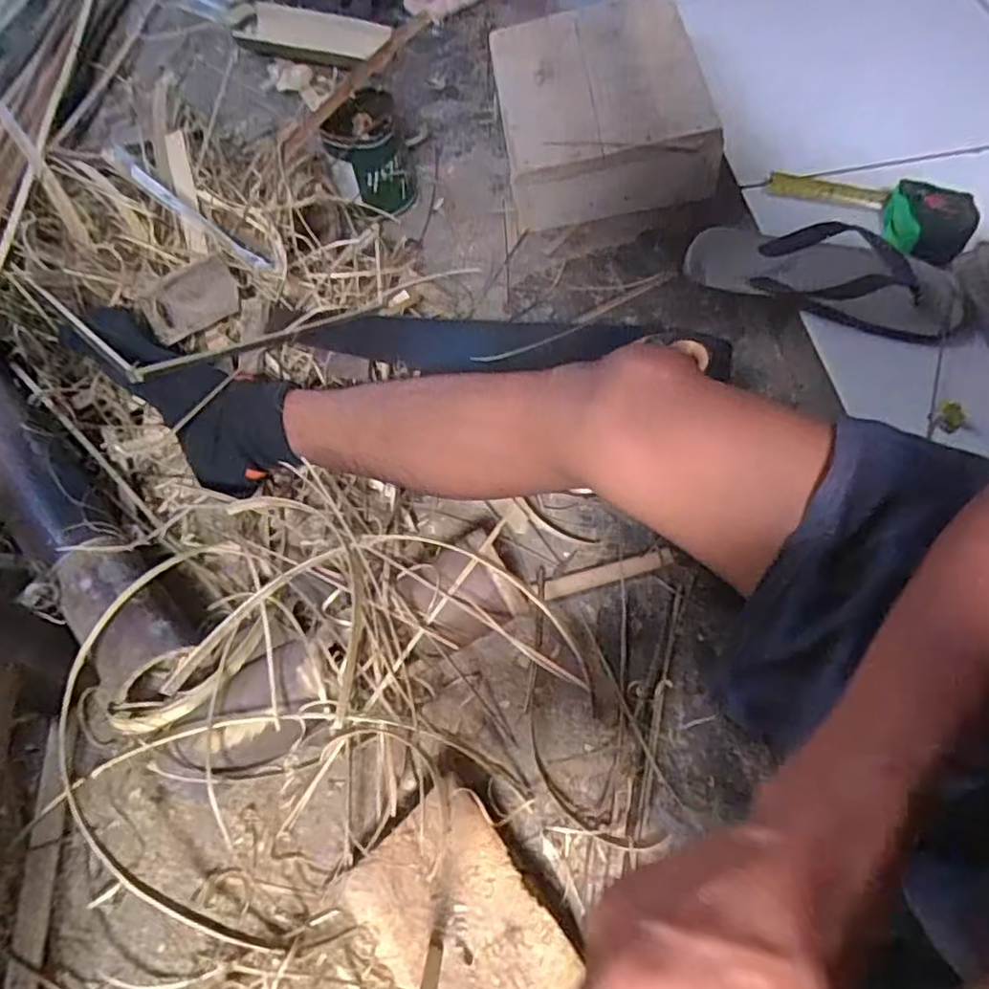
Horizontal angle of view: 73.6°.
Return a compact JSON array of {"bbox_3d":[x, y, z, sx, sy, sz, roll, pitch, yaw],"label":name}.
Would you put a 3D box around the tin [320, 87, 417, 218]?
[{"bbox_3d":[-0.153,-0.407,0.805,0.093,0.111,0.109,-17,63,-5],"label":"tin"}]

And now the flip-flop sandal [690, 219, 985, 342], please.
[{"bbox_3d":[0.330,-0.221,0.654,0.265,0.045,0.104,23,66,15],"label":"flip-flop sandal"}]

